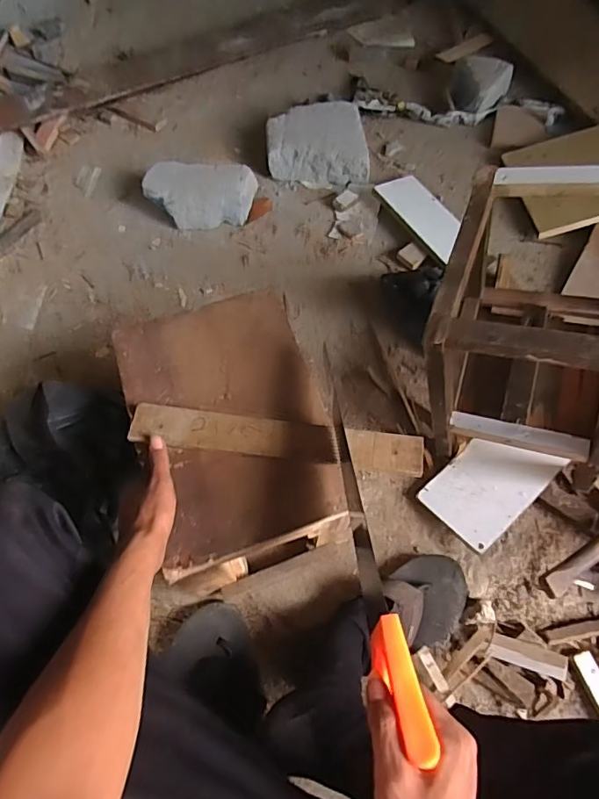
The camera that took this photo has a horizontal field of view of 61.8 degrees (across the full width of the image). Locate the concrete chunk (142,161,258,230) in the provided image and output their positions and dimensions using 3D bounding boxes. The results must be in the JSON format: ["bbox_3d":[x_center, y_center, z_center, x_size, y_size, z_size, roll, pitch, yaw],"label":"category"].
[{"bbox_3d":[-0.193,-0.407,0.991,0.217,0.086,0.105,-8,66,-1],"label":"concrete chunk"}]

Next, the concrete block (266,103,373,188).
[{"bbox_3d":[0.036,-0.539,1.052,0.204,0.066,0.193,-2,66,2],"label":"concrete block"}]

